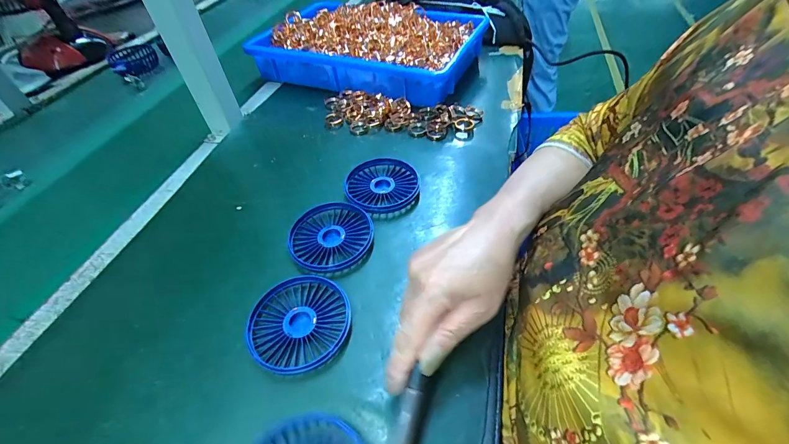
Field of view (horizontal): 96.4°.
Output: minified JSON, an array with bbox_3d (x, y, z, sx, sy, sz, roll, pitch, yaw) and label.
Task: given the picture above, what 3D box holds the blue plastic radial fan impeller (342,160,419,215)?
[{"bbox_3d":[-0.015,-0.043,0.421,0.082,0.015,0.088,-2,48,3],"label":"blue plastic radial fan impeller"}]

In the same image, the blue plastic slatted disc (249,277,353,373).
[{"bbox_3d":[-0.083,0.088,0.309,0.081,0.013,0.087,-2,48,3],"label":"blue plastic slatted disc"}]

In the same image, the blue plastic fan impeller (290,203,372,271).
[{"bbox_3d":[-0.065,0.016,0.370,0.085,0.016,0.083,-2,48,3],"label":"blue plastic fan impeller"}]

